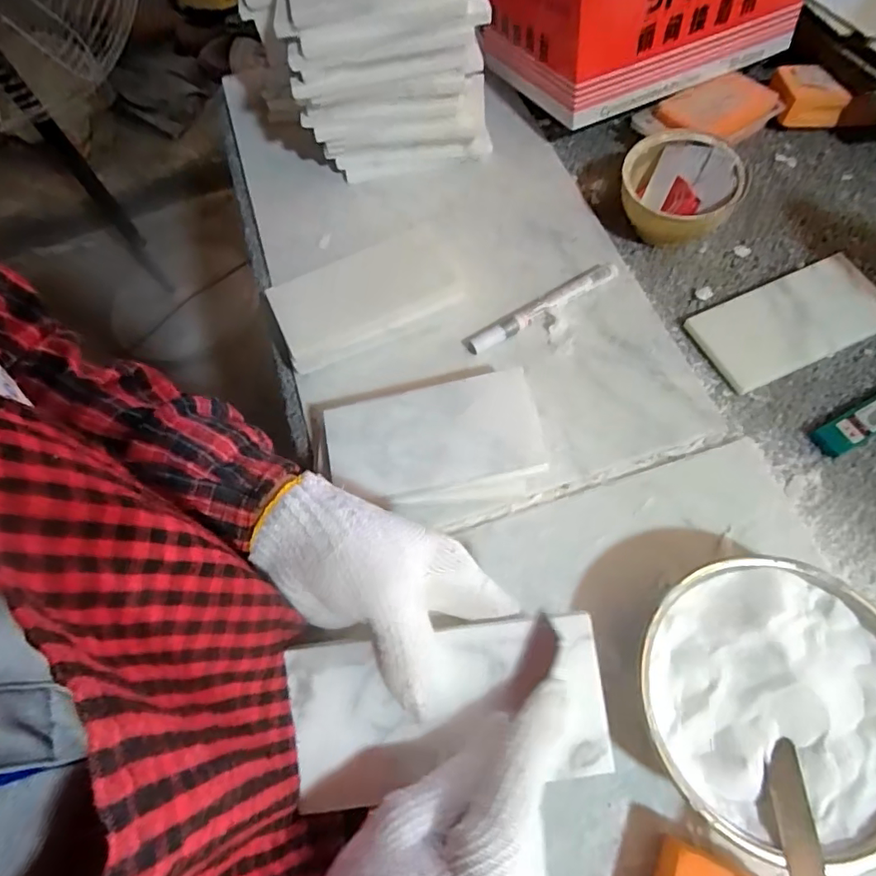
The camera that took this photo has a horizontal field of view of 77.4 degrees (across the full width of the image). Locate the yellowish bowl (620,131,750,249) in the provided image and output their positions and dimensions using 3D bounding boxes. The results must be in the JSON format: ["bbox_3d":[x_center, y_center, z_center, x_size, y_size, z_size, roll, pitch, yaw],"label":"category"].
[{"bbox_3d":[0.209,-0.213,0.482,0.096,0.053,0.090,-1,66,3],"label":"yellowish bowl"}]

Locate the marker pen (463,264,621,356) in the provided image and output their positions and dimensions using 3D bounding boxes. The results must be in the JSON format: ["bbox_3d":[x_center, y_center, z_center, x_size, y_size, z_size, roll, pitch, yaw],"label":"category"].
[{"bbox_3d":[0.088,-0.109,0.460,0.139,0.016,0.015,-29,68,-9],"label":"marker pen"}]

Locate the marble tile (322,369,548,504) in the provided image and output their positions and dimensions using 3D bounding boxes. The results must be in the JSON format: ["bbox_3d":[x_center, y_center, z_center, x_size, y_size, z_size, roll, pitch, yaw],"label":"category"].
[{"bbox_3d":[-0.004,0.000,0.388,0.145,0.012,0.082,-10,67,1],"label":"marble tile"}]

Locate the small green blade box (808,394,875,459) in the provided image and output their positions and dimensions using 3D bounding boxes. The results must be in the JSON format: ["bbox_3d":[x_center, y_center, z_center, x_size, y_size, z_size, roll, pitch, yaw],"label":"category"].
[{"bbox_3d":[0.335,-0.022,0.411,0.115,0.015,0.023,-28,68,-9],"label":"small green blade box"}]

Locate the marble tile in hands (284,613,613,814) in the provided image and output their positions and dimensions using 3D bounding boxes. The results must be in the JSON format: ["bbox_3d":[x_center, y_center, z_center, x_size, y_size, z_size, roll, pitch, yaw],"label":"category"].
[{"bbox_3d":[0.004,0.130,0.257,0.146,0.011,0.073,-8,82,0],"label":"marble tile in hands"}]

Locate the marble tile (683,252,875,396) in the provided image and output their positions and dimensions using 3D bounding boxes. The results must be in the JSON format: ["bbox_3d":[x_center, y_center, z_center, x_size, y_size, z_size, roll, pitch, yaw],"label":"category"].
[{"bbox_3d":[0.289,-0.097,0.444,0.153,0.011,0.074,-23,67,-7],"label":"marble tile"}]

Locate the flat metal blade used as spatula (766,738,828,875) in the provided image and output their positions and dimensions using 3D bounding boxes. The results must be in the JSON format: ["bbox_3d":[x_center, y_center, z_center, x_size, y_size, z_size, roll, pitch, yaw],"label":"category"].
[{"bbox_3d":[0.179,0.201,0.268,0.019,0.004,0.091,6,52,1],"label":"flat metal blade used as spatula"}]

